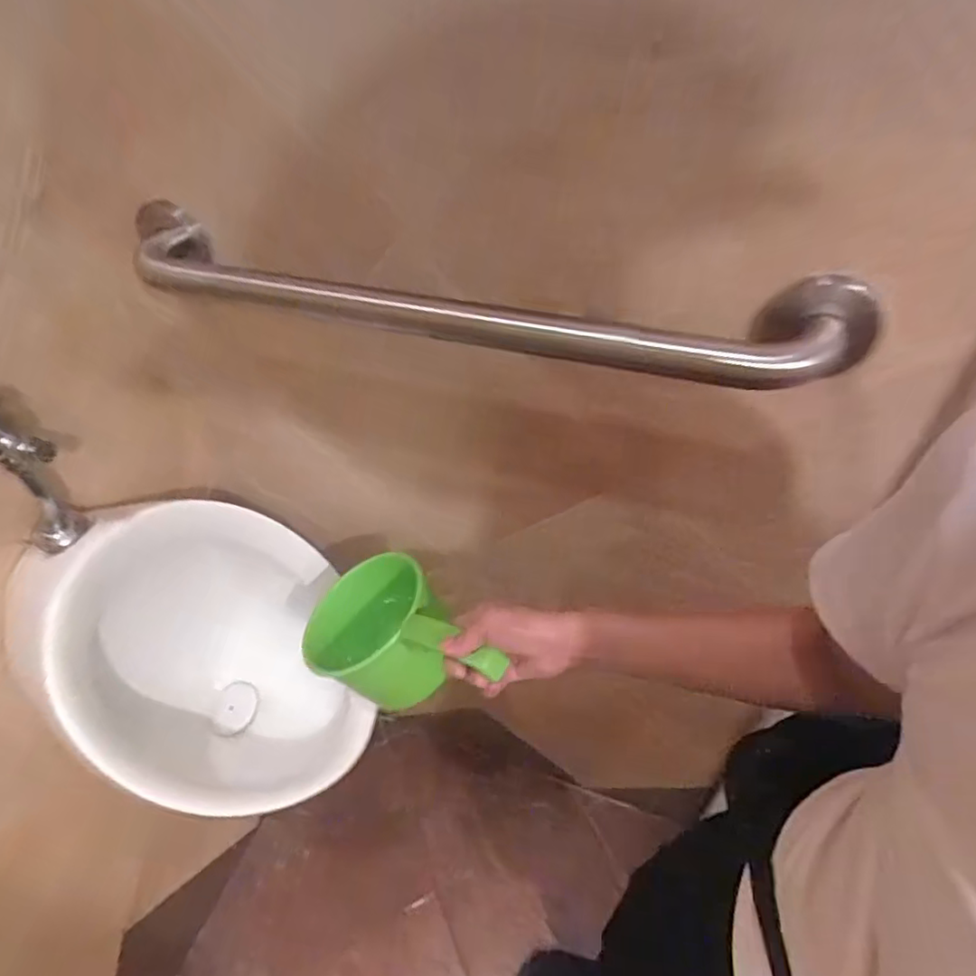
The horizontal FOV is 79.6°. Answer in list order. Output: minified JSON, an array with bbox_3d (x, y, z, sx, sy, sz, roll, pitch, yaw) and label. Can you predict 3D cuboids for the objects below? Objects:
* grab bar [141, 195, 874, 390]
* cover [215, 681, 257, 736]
[{"bbox_3d":[-0.037,-0.153,0.453,0.613,0.052,0.082,12,47,16],"label":"grab bar"},{"bbox_3d":[-0.368,0.320,0.857,0.058,0.074,0.018,-2,5,-27],"label":"cover"}]

